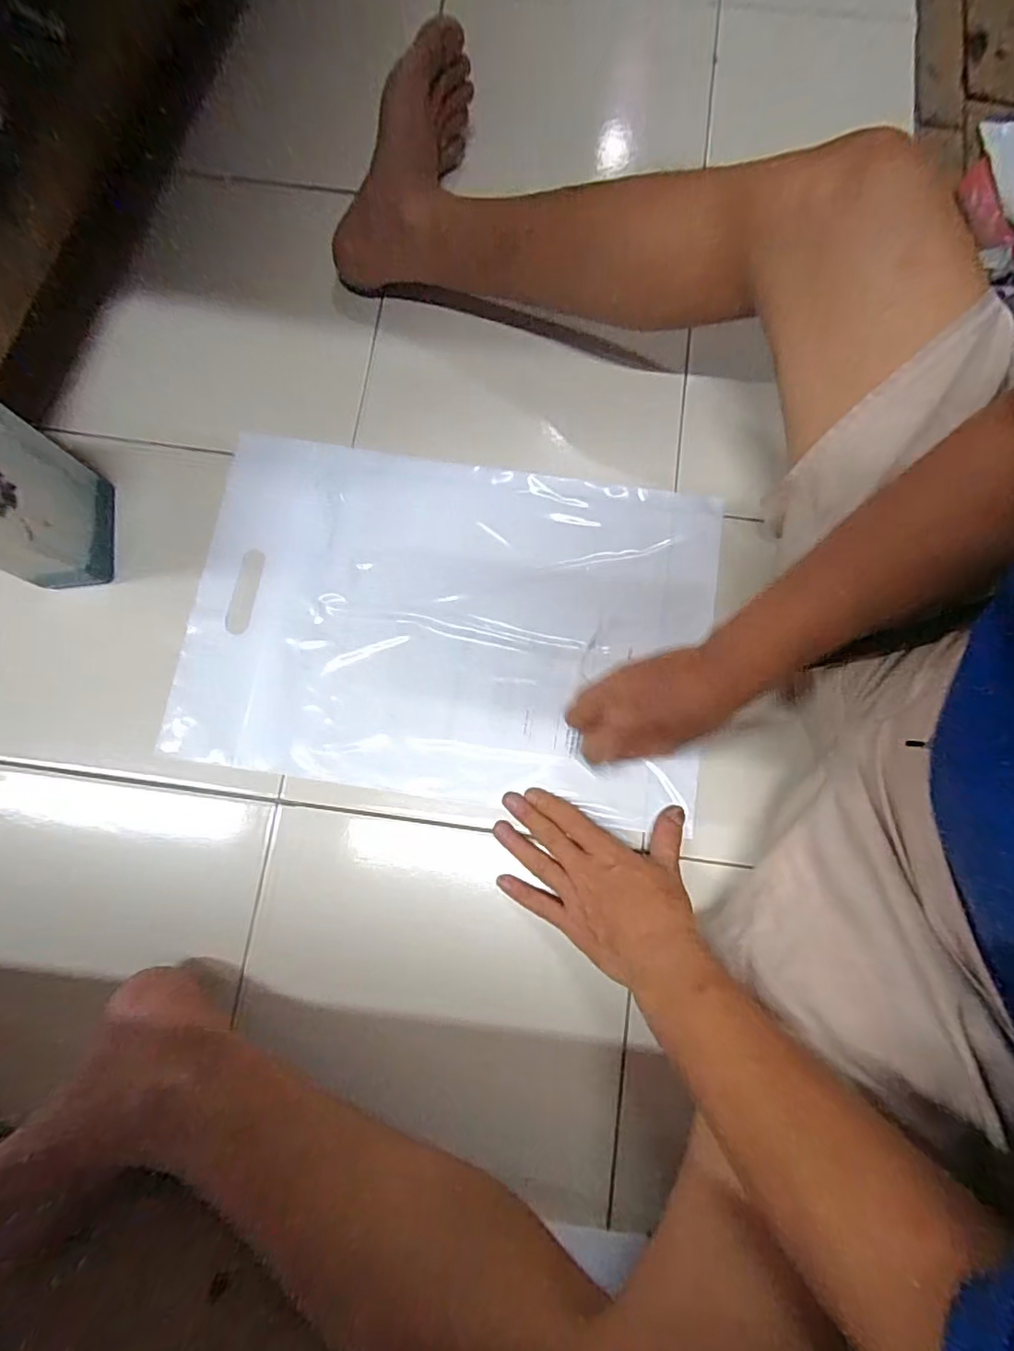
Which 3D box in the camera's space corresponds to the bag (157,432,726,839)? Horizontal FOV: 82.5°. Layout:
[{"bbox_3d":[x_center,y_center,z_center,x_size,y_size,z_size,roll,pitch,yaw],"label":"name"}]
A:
[{"bbox_3d":[-0.050,-0.046,0.500,0.437,0.013,0.296,9,82,1],"label":"bag"}]

